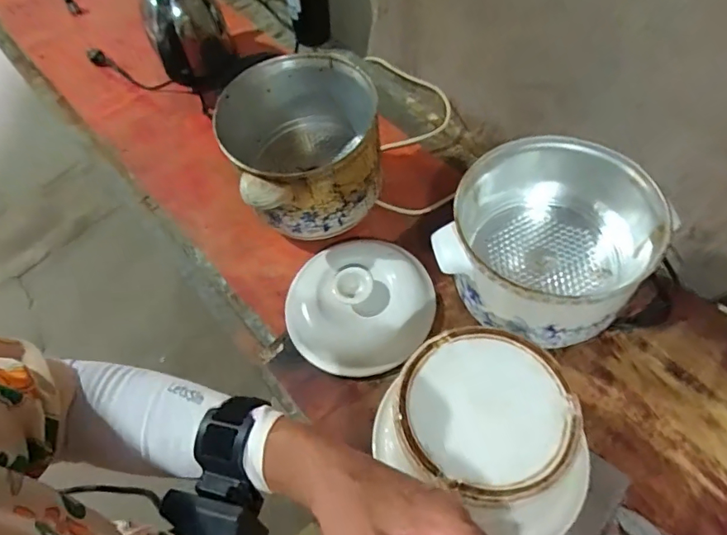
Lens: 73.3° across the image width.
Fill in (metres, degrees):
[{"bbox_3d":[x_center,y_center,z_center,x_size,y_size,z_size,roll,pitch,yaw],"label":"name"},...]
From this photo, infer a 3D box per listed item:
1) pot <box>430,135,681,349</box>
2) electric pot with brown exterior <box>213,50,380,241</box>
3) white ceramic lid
[{"bbox_3d":[0.223,-0.033,0.615,0.219,0.149,0.230,0,60,1],"label":"pot"},{"bbox_3d":[-0.096,-0.202,0.783,0.234,0.151,0.283,-20,62,-11],"label":"electric pot with brown exterior"},{"bbox_3d":[-0.007,0.050,0.695,0.199,0.062,0.202,0,60,1],"label":"white ceramic lid"}]

